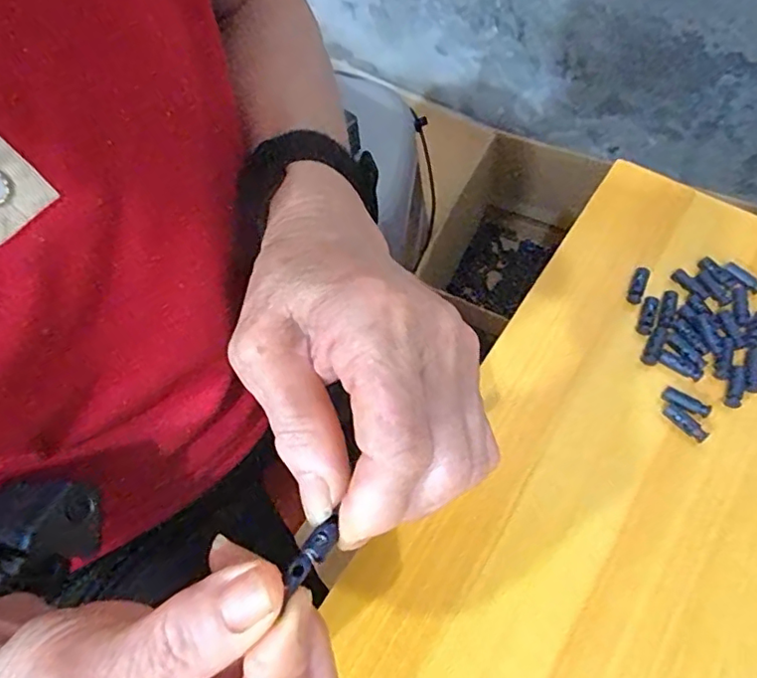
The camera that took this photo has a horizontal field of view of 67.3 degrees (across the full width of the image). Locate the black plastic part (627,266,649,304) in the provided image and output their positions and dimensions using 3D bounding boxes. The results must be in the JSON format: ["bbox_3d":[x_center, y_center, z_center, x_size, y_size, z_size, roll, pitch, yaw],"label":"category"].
[{"bbox_3d":[0.154,-0.032,0.337,0.008,0.007,0.024,21,65,13],"label":"black plastic part"}]

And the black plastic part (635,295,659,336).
[{"bbox_3d":[0.156,-0.013,0.328,0.008,0.004,0.024,17,78,11],"label":"black plastic part"}]

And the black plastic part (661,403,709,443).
[{"bbox_3d":[0.161,0.044,0.298,0.008,0.006,0.024,-36,66,-15],"label":"black plastic part"}]

